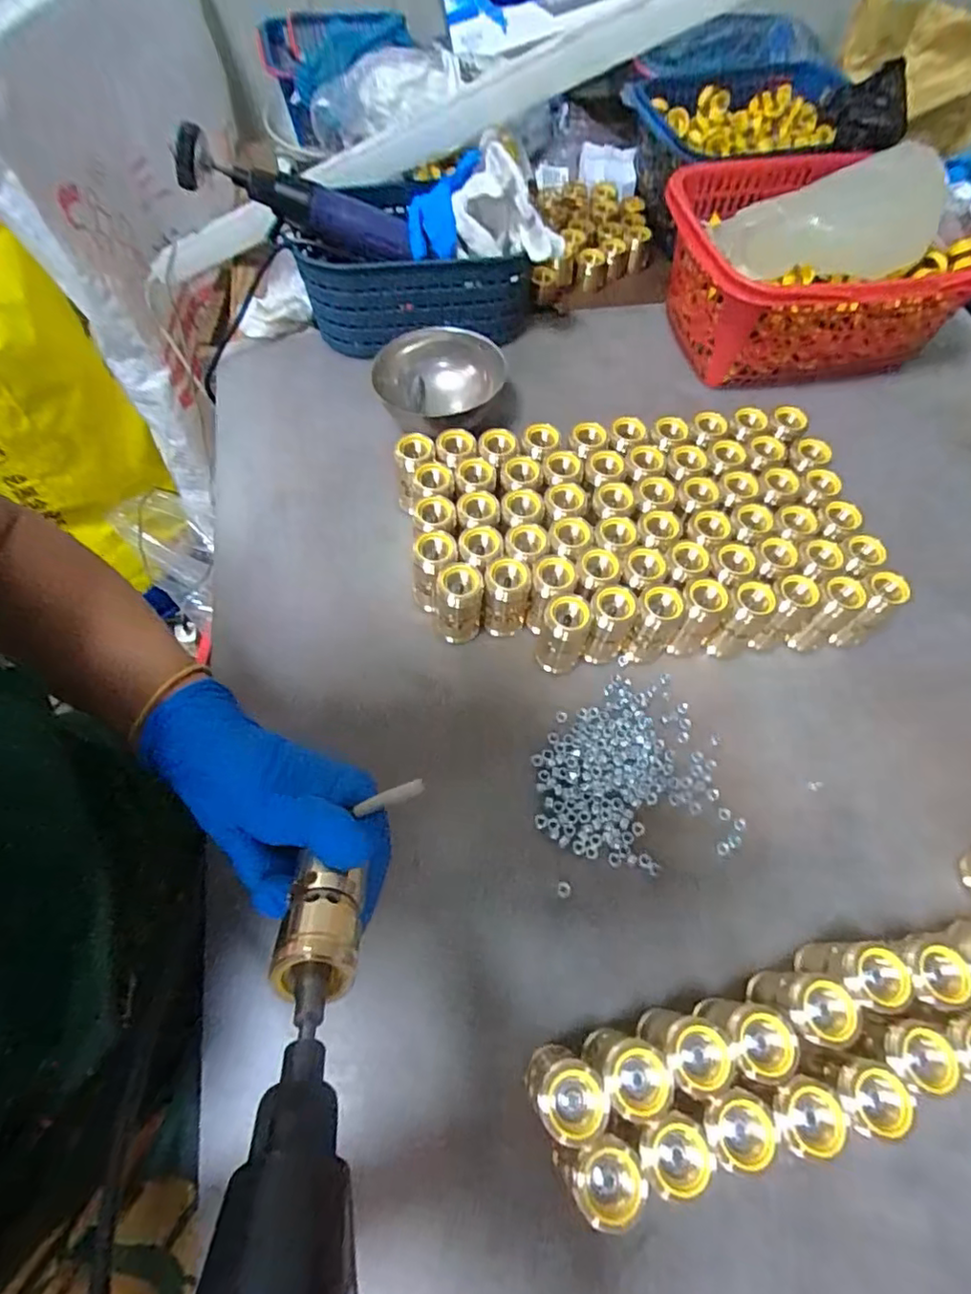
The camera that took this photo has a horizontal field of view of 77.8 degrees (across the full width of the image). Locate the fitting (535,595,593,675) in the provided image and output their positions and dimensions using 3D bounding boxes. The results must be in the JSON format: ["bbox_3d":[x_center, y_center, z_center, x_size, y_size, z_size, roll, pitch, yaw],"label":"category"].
[{"bbox_3d":[0.054,-0.007,0.420,0.032,0.060,0.029,22,64,8],"label":"fitting"}]

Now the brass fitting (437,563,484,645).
[{"bbox_3d":[-0.018,-0.029,0.429,0.031,0.060,0.029,2,63,-2],"label":"brass fitting"}]

